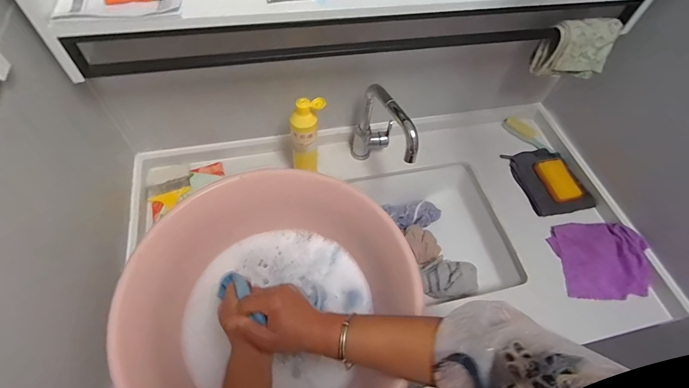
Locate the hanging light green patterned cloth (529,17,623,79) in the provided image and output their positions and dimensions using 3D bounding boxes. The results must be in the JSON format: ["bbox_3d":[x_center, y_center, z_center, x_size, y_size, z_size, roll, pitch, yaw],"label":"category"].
[{"bbox_3d":[0.458,-0.287,0.704,0.131,0.107,0.059,9,57,1],"label":"hanging light green patterned cloth"}]

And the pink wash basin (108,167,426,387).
[{"bbox_3d":[-0.110,0.168,0.572,0.396,0.150,0.407,2,58,-3],"label":"pink wash basin"}]

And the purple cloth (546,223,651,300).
[{"bbox_3d":[0.554,0.141,0.762,0.175,0.021,0.165,-2,66,10],"label":"purple cloth"}]

